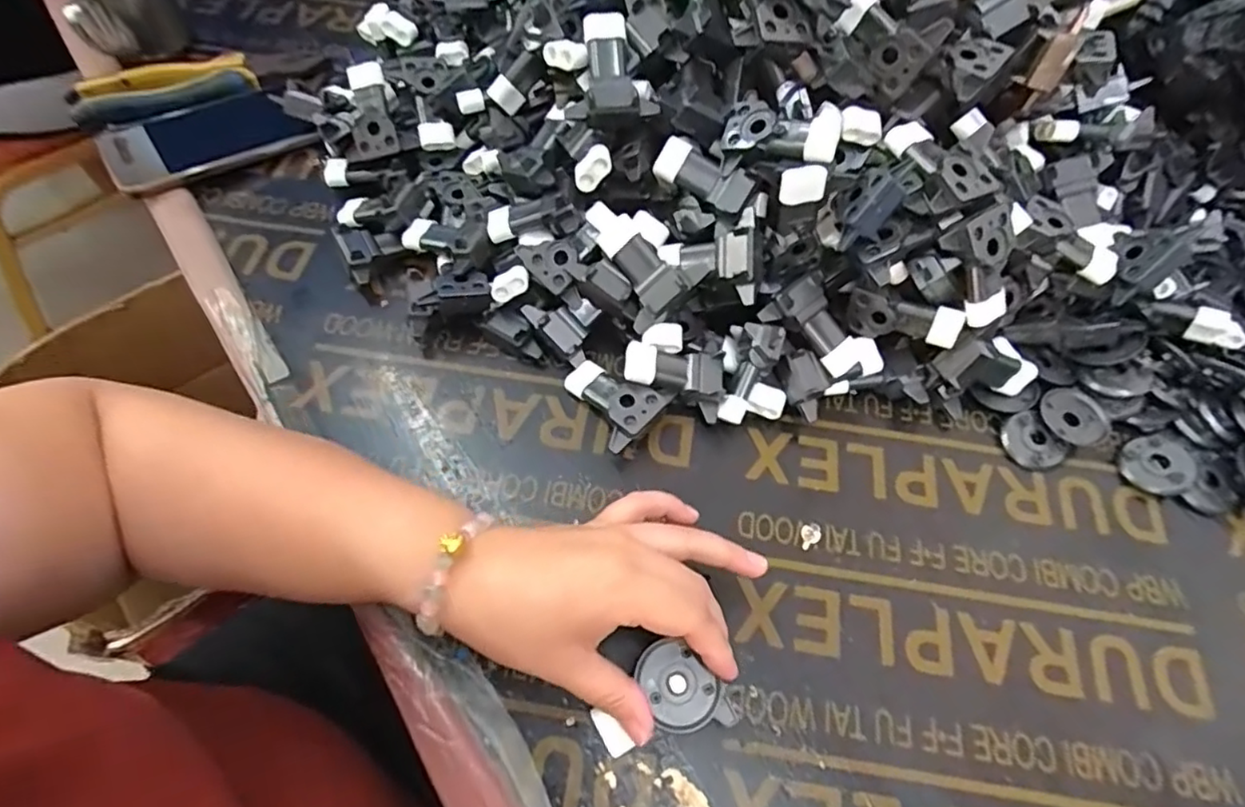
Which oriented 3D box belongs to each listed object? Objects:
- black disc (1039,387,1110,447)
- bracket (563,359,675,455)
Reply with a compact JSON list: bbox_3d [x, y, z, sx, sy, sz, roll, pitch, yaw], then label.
[{"bbox_3d":[0.299,0.008,0.410,0.037,0.004,0.041,-29,70,-7],"label":"black disc"},{"bbox_3d":[-0.009,-0.003,0.404,0.065,0.027,0.051,38,66,17],"label":"bracket"}]

